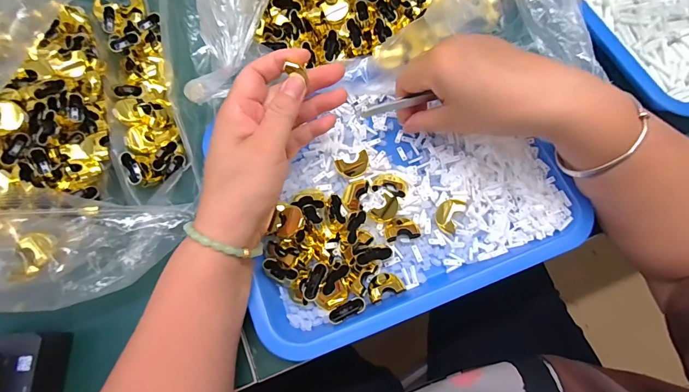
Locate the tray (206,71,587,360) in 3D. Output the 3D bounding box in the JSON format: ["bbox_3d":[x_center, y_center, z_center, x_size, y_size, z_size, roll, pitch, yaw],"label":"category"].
[{"bbox_3d":[0.039,-0.005,0.318,0.266,0.029,0.202,-22,72,-6],"label":"tray"}]

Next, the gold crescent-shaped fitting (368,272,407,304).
[{"bbox_3d":[0.033,0.072,0.299,0.030,0.009,0.020,-21,72,-5],"label":"gold crescent-shaped fitting"}]

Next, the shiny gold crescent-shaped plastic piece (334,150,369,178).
[{"bbox_3d":[0.008,-0.026,0.326,0.030,0.007,0.020,-21,104,-6],"label":"shiny gold crescent-shaped plastic piece"}]

